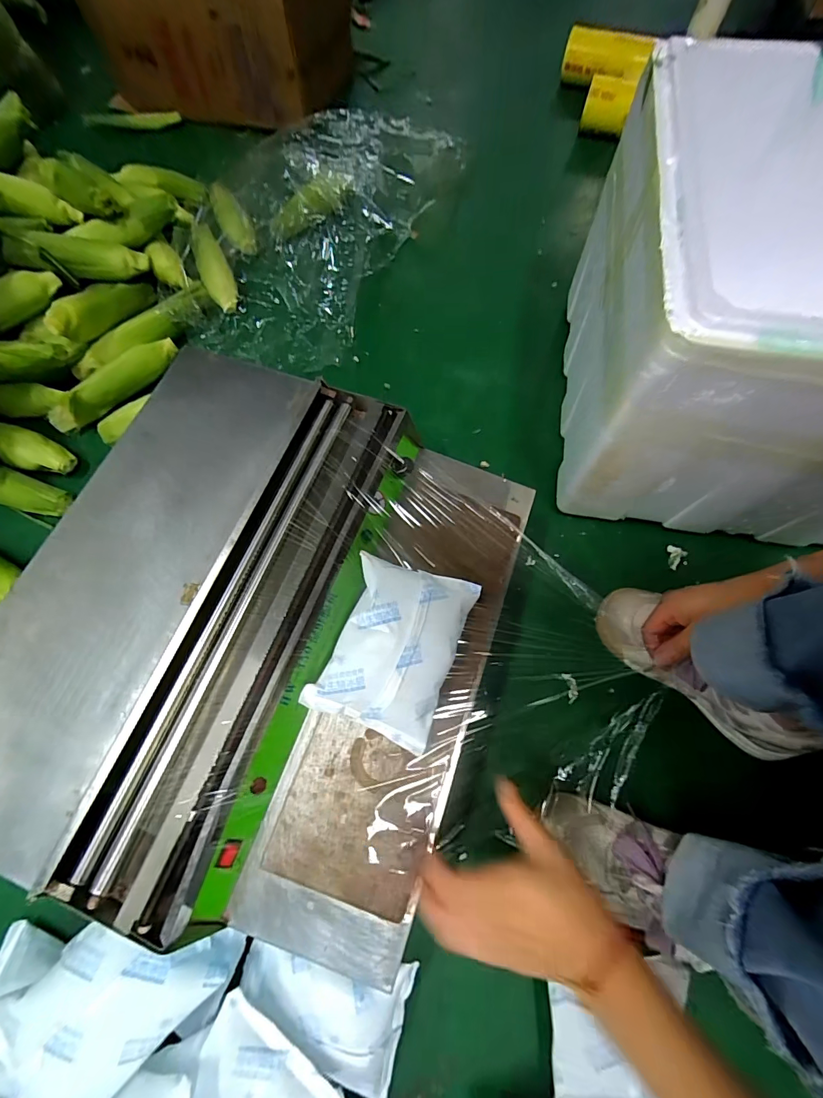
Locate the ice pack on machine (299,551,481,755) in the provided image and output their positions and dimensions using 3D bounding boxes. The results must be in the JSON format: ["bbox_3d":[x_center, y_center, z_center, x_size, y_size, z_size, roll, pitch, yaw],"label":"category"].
[{"bbox_3d":[-0.002,0.080,0.372,0.133,0.037,0.170,25,74,-6],"label":"ice pack on machine"}]

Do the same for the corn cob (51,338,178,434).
[{"bbox_3d":[-0.456,-0.257,0.643,0.060,0.045,0.215,39,74,15],"label":"corn cob"}]

